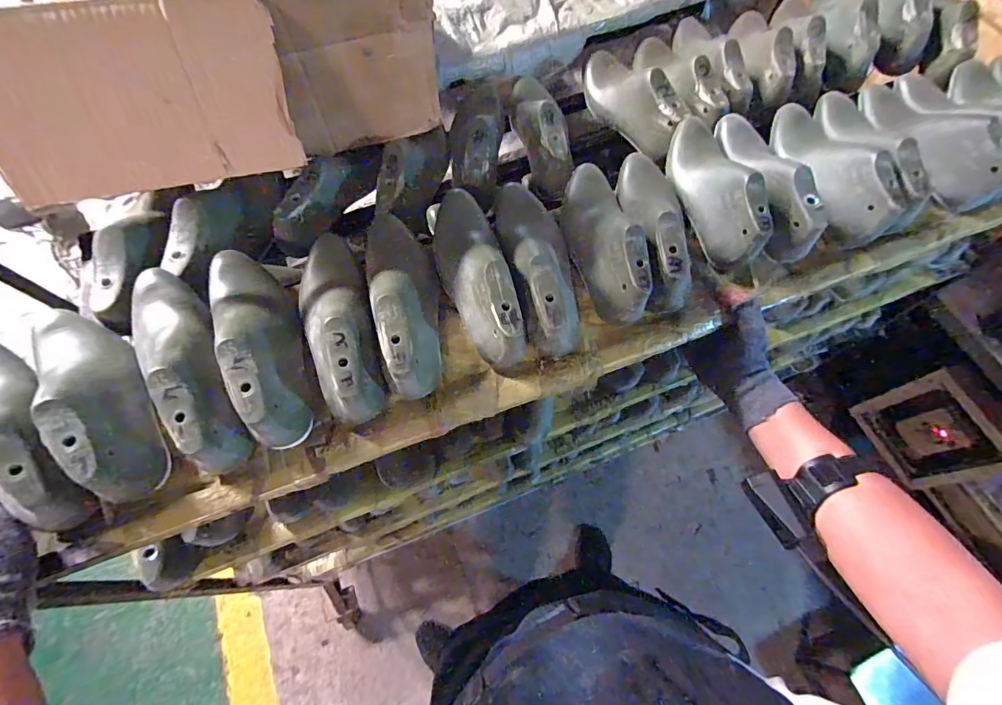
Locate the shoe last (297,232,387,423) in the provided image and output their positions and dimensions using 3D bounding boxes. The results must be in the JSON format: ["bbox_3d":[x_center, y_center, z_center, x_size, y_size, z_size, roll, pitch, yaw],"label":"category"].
[{"bbox_3d":[-0.172,-0.034,0.469,0.072,0.087,0.232,-20,53,-10],"label":"shoe last"}]

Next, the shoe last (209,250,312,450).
[{"bbox_3d":[-0.245,-0.025,0.442,0.068,0.067,0.239,-29,69,-13],"label":"shoe last"}]

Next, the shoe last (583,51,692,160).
[{"bbox_3d":[0.206,-0.412,0.712,0.089,0.082,0.248,-13,66,-7],"label":"shoe last"}]

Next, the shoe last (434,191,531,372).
[{"bbox_3d":[-0.028,-0.095,0.492,0.070,0.068,0.231,-14,66,-7],"label":"shoe last"}]

